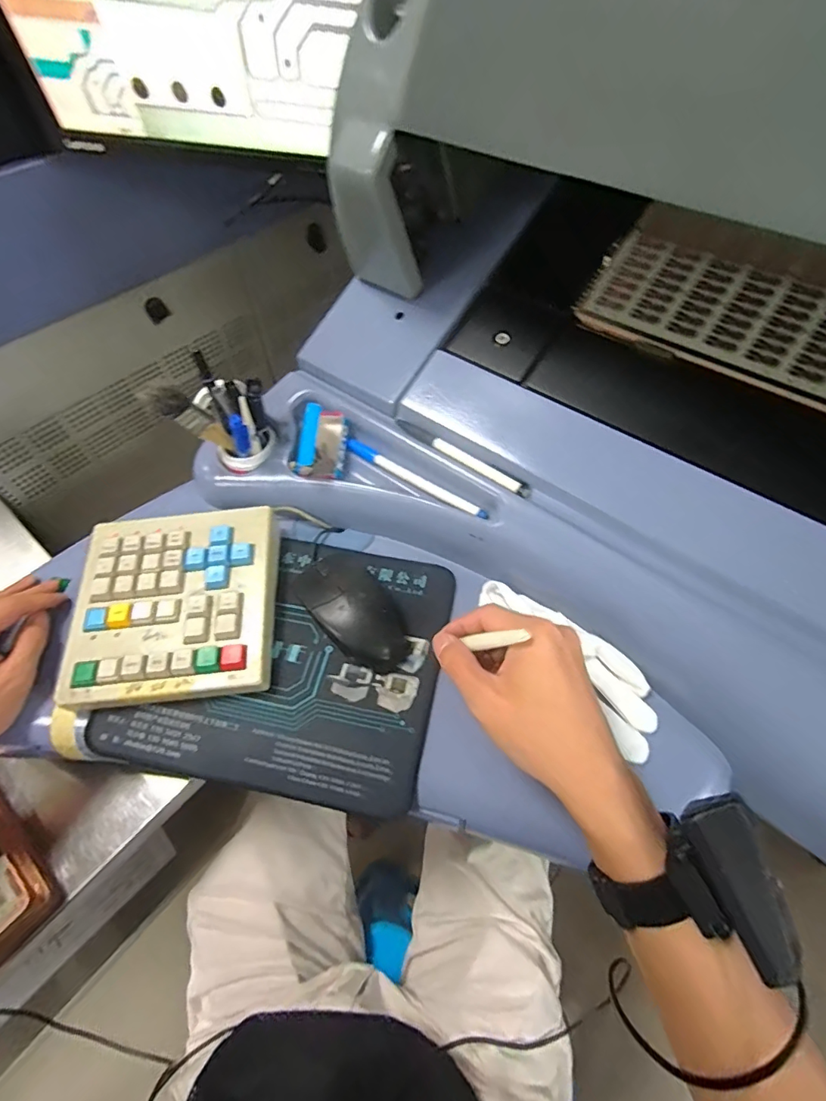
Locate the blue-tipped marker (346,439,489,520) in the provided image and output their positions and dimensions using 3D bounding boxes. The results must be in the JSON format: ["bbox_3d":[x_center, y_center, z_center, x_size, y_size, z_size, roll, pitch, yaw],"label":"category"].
[{"bbox_3d":[0.002,-0.063,0.429,0.147,0.008,0.010,31,63,19],"label":"blue-tipped marker"}]

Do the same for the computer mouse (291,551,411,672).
[{"bbox_3d":[-0.050,0.043,0.399,0.059,0.039,0.116,-35,63,-20],"label":"computer mouse"}]

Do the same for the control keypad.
[{"bbox_3d":[-0.195,0.043,0.405,0.158,0.034,0.153,-3,57,-2],"label":"control keypad"}]

